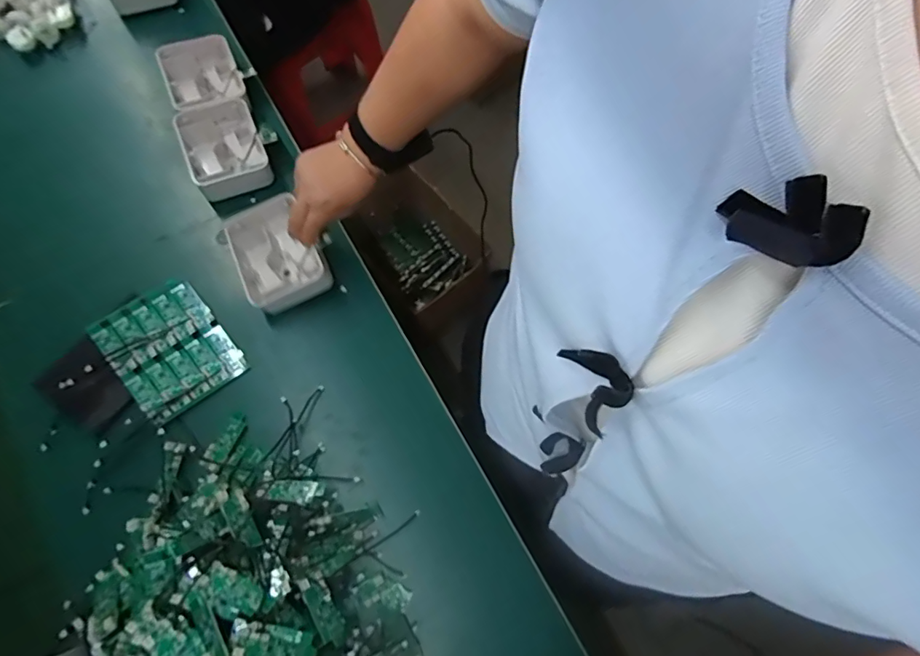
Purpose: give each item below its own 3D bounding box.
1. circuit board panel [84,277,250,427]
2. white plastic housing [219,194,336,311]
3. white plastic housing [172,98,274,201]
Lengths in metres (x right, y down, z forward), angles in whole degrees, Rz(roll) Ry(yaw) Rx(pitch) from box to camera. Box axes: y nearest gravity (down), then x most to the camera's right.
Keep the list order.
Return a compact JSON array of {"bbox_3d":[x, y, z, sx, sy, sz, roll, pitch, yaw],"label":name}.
[{"bbox_3d":[-0.347,0.023,0.597,0.120,0.011,0.147,-38,85,-21],"label":"circuit board panel"},{"bbox_3d":[-0.230,-0.089,0.628,0.099,0.056,0.132,-27,74,-11],"label":"white plastic housing"},{"bbox_3d":[-0.328,-0.247,0.698,0.102,0.042,0.138,-21,73,-9],"label":"white plastic housing"}]

